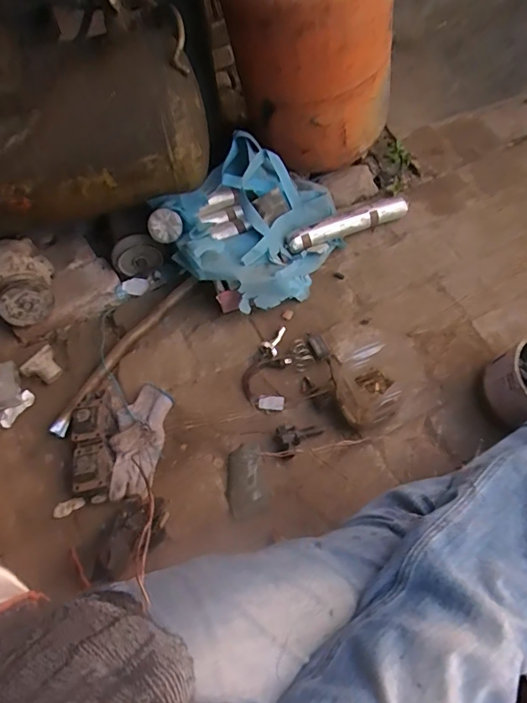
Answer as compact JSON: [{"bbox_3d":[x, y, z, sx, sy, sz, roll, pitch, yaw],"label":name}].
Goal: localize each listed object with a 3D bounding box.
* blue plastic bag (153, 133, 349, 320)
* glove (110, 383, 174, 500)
[{"bbox_3d":[-0.015,-0.258,0.992,0.300,0.157,0.347,31,70,21],"label":"blue plastic bag"},{"bbox_3d":[-0.222,0.155,0.857,0.092,0.035,0.199,5,63,10],"label":"glove"}]

